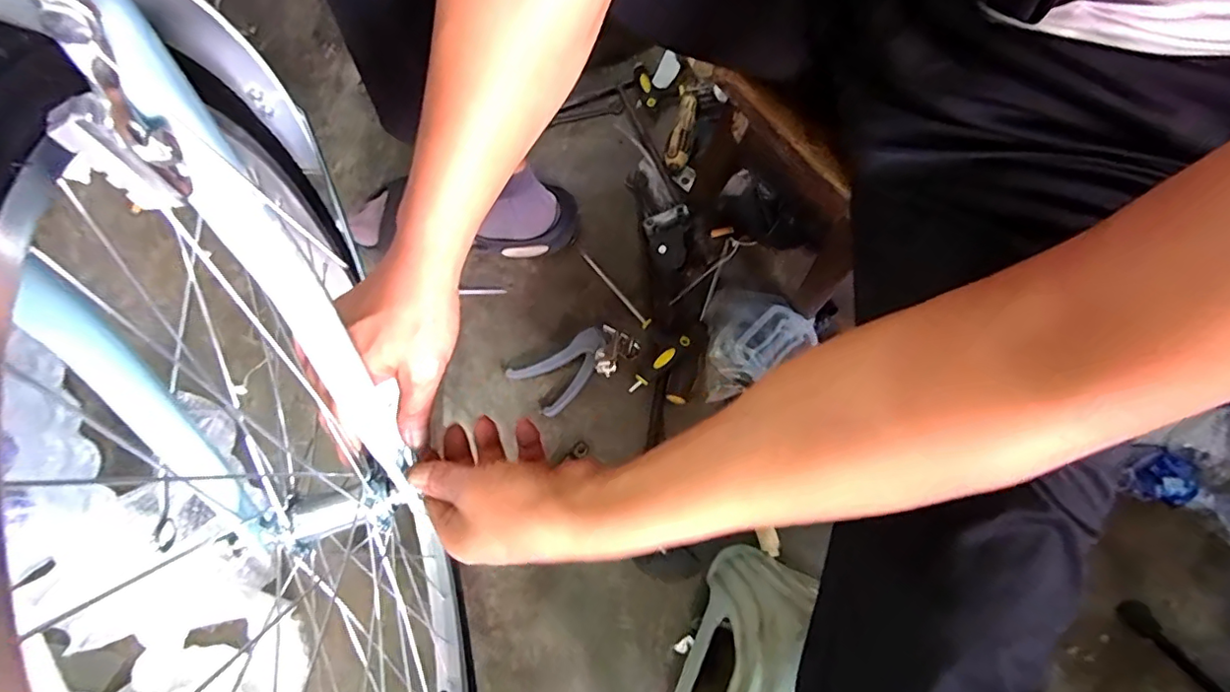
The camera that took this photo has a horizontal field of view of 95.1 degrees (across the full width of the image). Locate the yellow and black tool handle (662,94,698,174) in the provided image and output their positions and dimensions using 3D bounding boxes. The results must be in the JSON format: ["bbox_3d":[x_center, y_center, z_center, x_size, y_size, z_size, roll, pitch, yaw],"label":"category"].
[{"bbox_3d":[0.088,-0.285,0.747,0.032,0.027,0.111,13,76,1],"label":"yellow and black tool handle"}]

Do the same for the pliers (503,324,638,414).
[{"bbox_3d":[-0.047,0.020,0.676,0.143,0.036,0.070,-34,80,-9],"label":"pliers"}]

